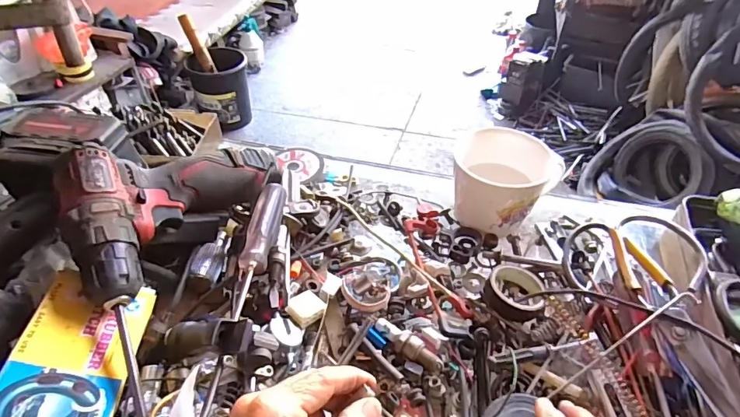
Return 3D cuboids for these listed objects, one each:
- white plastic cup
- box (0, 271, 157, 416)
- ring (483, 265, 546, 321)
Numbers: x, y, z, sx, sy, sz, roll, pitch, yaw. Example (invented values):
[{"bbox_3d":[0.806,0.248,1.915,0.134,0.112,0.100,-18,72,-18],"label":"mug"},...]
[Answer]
[{"bbox_3d":[0.139,-0.026,0.474,0.107,0.077,0.086,16,46,16],"label":"white plastic cup"},{"bbox_3d":[-0.209,0.109,0.317,0.073,0.012,0.136,20,37,-23],"label":"box"},{"bbox_3d":[0.129,0.076,0.409,0.052,0.027,0.045,31,47,8],"label":"ring"}]

